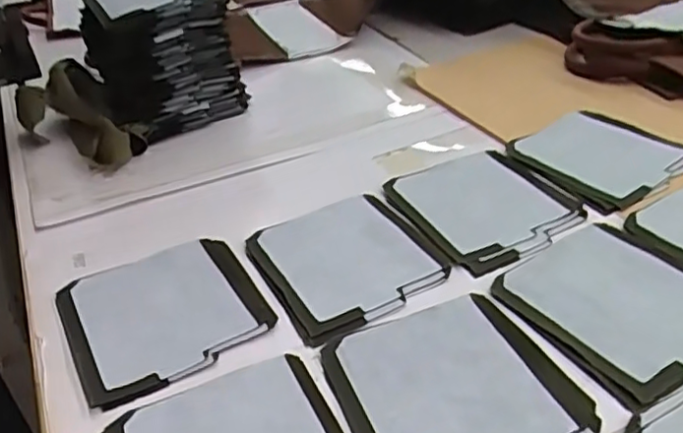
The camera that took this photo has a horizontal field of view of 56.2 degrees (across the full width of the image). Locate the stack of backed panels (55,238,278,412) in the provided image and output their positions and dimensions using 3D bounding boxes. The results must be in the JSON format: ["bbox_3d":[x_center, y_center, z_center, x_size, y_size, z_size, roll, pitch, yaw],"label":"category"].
[{"bbox_3d":[-0.130,0.069,0.471,0.133,0.011,0.136,-22,37,-23],"label":"stack of backed panels"}]

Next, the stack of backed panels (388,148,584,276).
[{"bbox_3d":[0.128,-0.013,0.561,0.130,0.009,0.145,-18,36,-18],"label":"stack of backed panels"}]

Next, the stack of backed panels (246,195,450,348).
[{"bbox_3d":[0.004,0.031,0.513,0.130,0.007,0.142,-19,36,-19],"label":"stack of backed panels"}]

